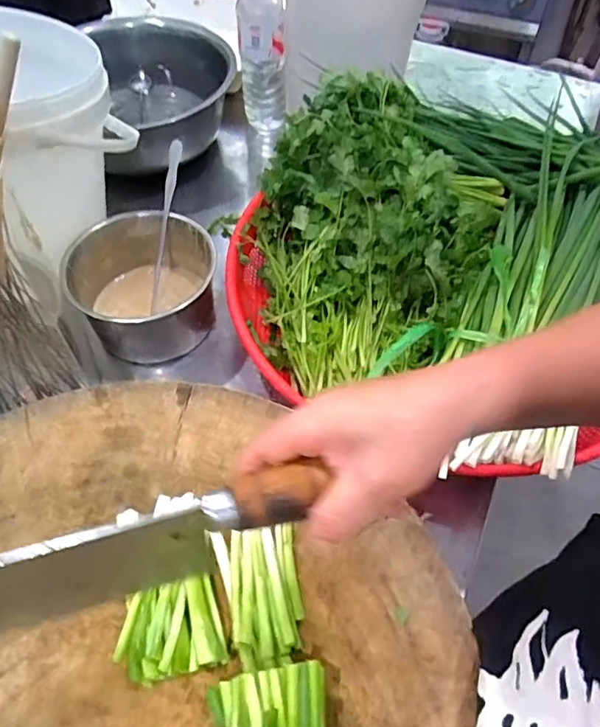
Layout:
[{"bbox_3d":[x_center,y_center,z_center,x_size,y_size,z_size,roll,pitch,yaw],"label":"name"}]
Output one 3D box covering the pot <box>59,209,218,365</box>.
[{"bbox_3d":[-0.166,-0.087,0.585,0.134,0.099,0.141,1,56,-1],"label":"pot"}]

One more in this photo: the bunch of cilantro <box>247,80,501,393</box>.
[{"bbox_3d":[0.060,-0.140,0.575,0.263,0.129,0.347,28,60,17],"label":"bunch of cilantro"}]

